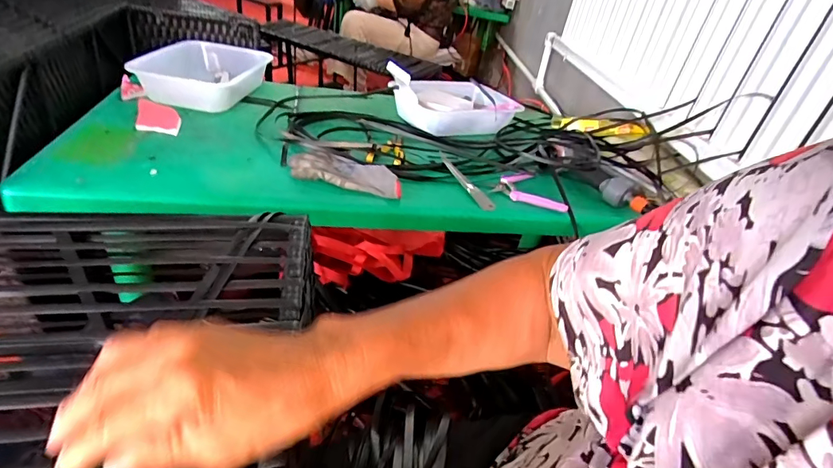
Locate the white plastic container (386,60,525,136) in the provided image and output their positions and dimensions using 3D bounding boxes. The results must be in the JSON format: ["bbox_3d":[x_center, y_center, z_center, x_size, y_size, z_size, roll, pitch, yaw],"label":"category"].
[{"bbox_3d":[0.084,-0.321,1.033,0.294,0.117,0.199,2,35,-12],"label":"white plastic container"}]

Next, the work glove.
[{"bbox_3d":[-0.118,-0.103,0.756,0.191,0.028,0.074,12,34,2],"label":"work glove"}]

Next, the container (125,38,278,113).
[{"bbox_3d":[-0.451,-0.346,0.981,0.198,0.077,0.266,10,34,-1],"label":"container"}]

